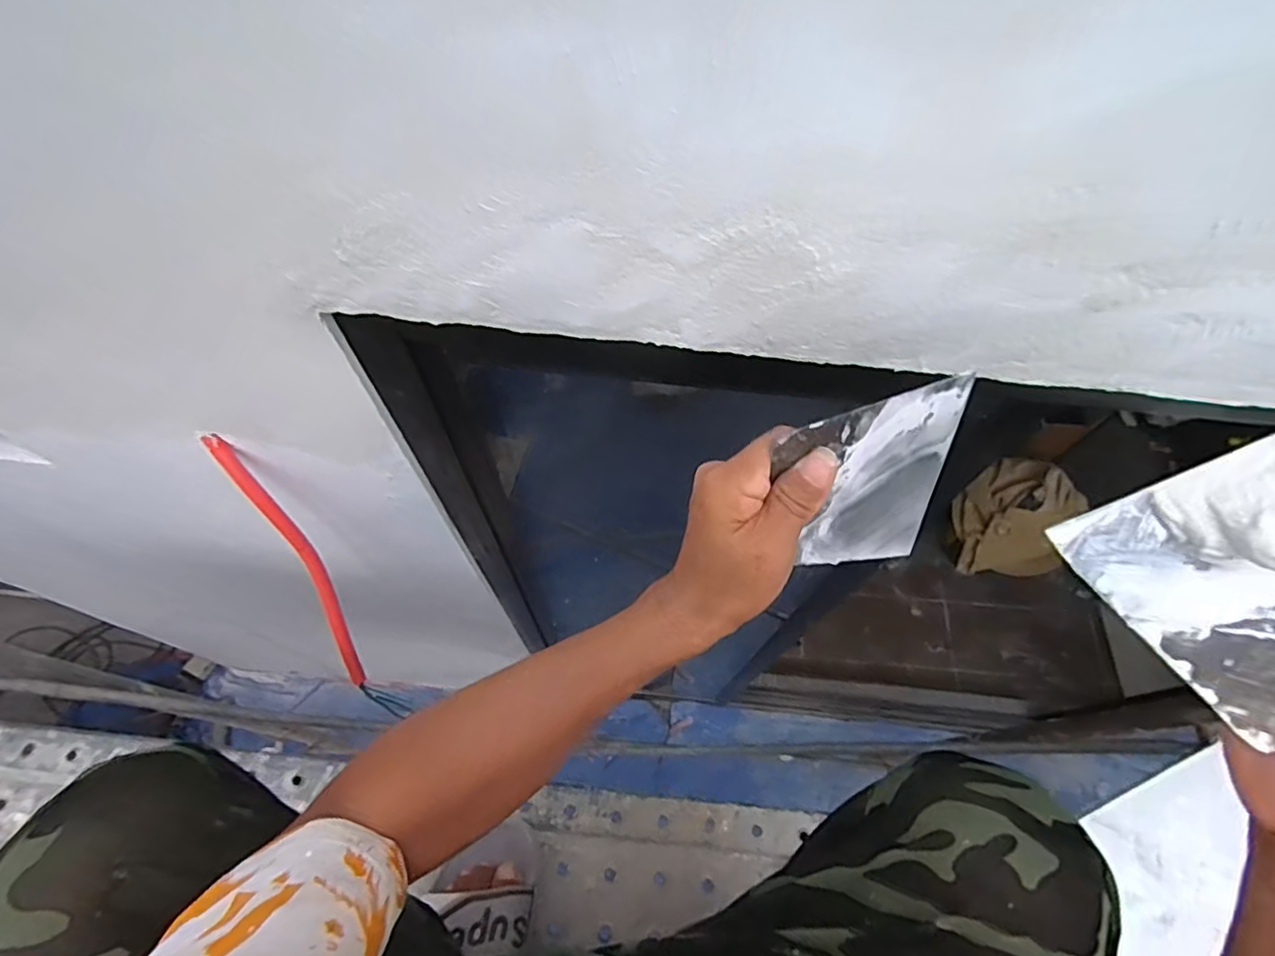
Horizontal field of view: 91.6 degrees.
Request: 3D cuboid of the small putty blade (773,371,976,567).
[{"bbox_3d":[0.126,0.008,0.351,0.089,0.142,0.006,-11,49,0],"label":"small putty blade"}]

